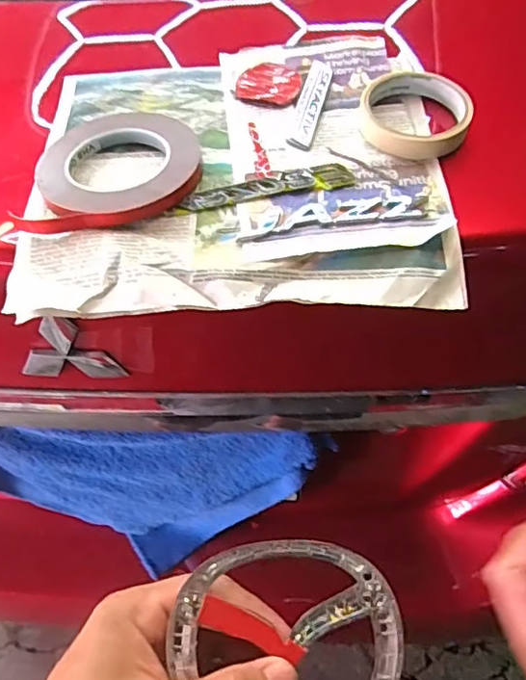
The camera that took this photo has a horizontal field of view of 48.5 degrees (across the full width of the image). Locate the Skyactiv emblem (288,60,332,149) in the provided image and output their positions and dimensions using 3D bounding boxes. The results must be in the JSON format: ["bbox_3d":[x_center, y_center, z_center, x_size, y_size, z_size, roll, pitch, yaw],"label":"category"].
[{"bbox_3d":[0.042,-0.203,0.500,0.022,0.004,0.110,11,62,9],"label":"Skyactiv emblem"}]

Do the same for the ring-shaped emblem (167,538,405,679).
[{"bbox_3d":[0.012,0.133,0.260,0.099,0.006,0.082,10,74,1],"label":"ring-shaped emblem"}]

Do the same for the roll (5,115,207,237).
[{"bbox_3d":[-0.115,-0.137,0.457,0.130,0.015,0.136,-2,53,2],"label":"roll"}]

